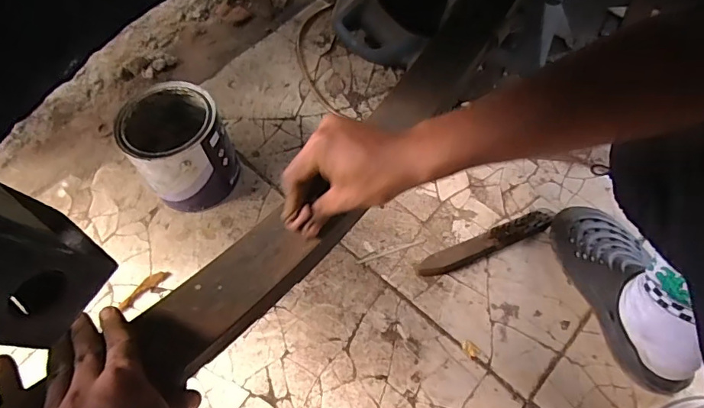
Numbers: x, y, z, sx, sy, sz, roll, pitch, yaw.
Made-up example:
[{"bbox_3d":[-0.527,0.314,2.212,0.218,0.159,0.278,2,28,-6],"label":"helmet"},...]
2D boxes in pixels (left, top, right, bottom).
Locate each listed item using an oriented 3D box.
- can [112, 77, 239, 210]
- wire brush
[{"bbox_3d":[-0.275,-0.091,0.735,0.145,0.154,0.164,-32,64,-14],"label":"can"},{"bbox_3d":[0.206,0.062,0.695,0.221,0.028,0.036,-22,62,-9],"label":"wire brush"}]

